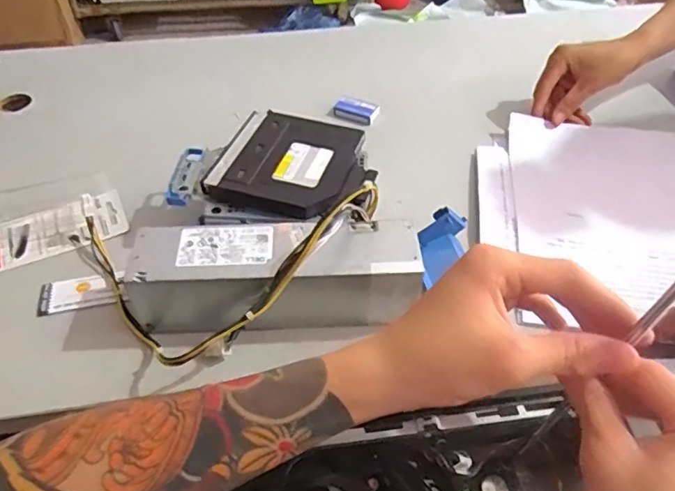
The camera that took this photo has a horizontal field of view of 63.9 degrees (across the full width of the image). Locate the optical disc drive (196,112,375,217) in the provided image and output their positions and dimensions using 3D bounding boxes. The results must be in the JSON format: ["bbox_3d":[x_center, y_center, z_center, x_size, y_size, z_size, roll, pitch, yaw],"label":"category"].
[{"bbox_3d":[-0.043,-0.081,0.539,0.143,0.023,0.132,19,50,15],"label":"optical disc drive"}]

